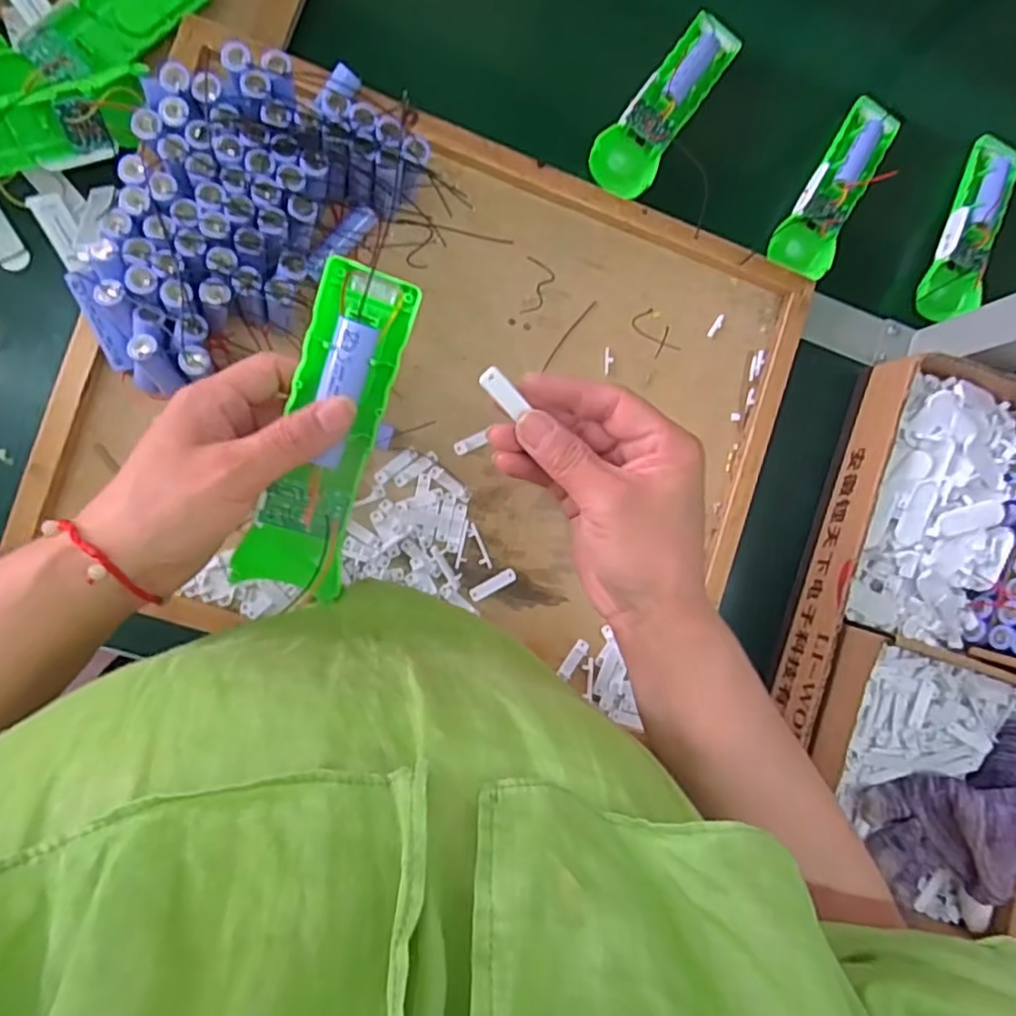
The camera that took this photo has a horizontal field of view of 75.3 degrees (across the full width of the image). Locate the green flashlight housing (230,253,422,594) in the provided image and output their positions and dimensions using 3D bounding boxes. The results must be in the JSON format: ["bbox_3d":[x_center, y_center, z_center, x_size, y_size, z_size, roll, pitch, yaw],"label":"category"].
[{"bbox_3d":[-0.084,-0.032,0.304,0.045,0.025,0.154,18,101,-7],"label":"green flashlight housing"}]

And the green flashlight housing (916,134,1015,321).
[{"bbox_3d":[0.401,-0.239,0.571,0.045,0.030,0.168,25,87,-7],"label":"green flashlight housing"}]

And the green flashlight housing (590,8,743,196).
[{"bbox_3d":[0.126,-0.323,0.526,0.050,0.024,0.164,35,86,-6],"label":"green flashlight housing"}]

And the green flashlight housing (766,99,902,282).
[{"bbox_3d":[0.272,-0.269,0.550,0.052,0.026,0.168,29,87,-7],"label":"green flashlight housing"}]

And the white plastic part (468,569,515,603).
[{"bbox_3d":[-0.012,0.058,0.502,0.038,0.009,0.011,-29,94,-6],"label":"white plastic part"}]

